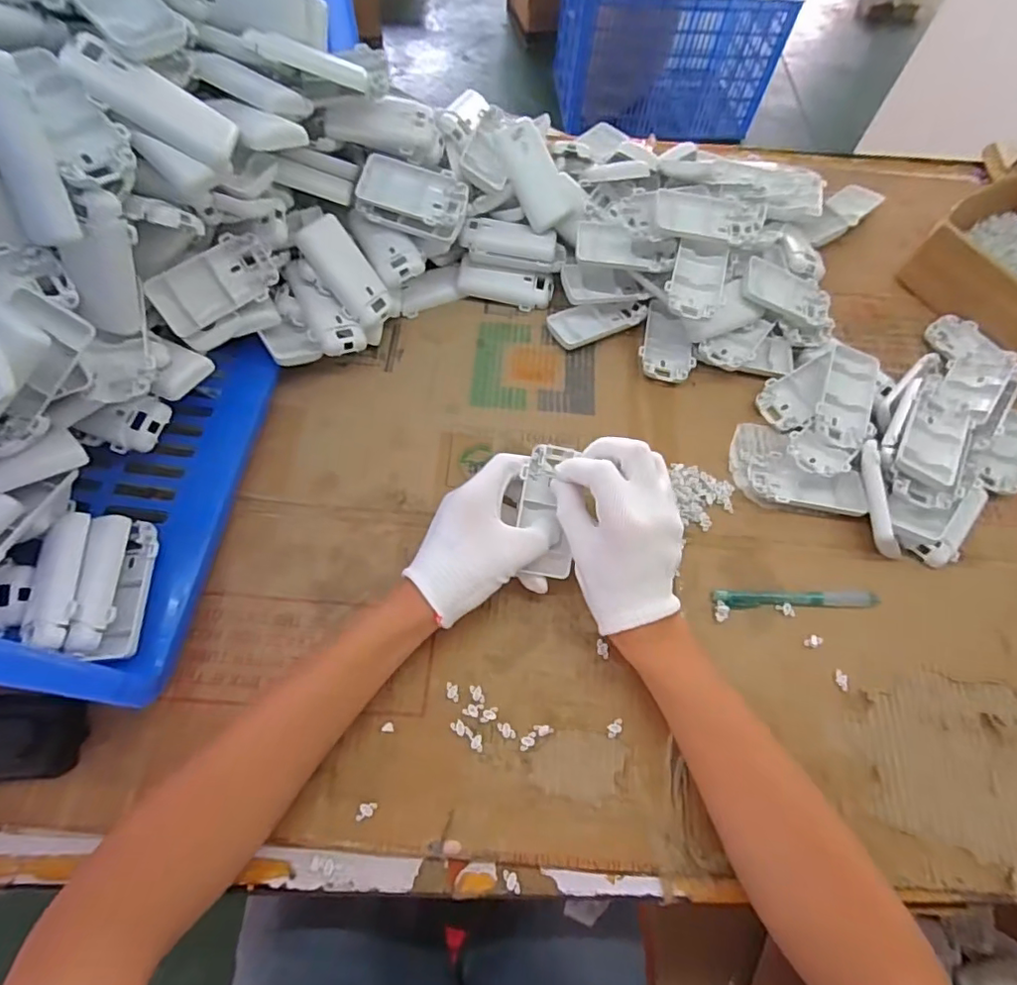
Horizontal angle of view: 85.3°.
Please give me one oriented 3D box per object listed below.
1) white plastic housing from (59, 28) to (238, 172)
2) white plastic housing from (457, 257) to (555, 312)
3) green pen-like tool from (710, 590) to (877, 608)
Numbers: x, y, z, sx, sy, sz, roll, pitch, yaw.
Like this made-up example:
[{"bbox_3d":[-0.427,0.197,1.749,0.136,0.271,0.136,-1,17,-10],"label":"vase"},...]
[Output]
[{"bbox_3d":[-0.231,-0.255,0.362,0.094,0.017,0.037,18,60,-42],"label":"white plastic housing"},{"bbox_3d":[-0.003,-0.210,0.564,0.095,0.016,0.037,8,110,0],"label":"white plastic housing"},{"bbox_3d":[0.228,0.085,0.437,0.131,0.008,0.014,1,64,-2],"label":"green pen-like tool"}]

